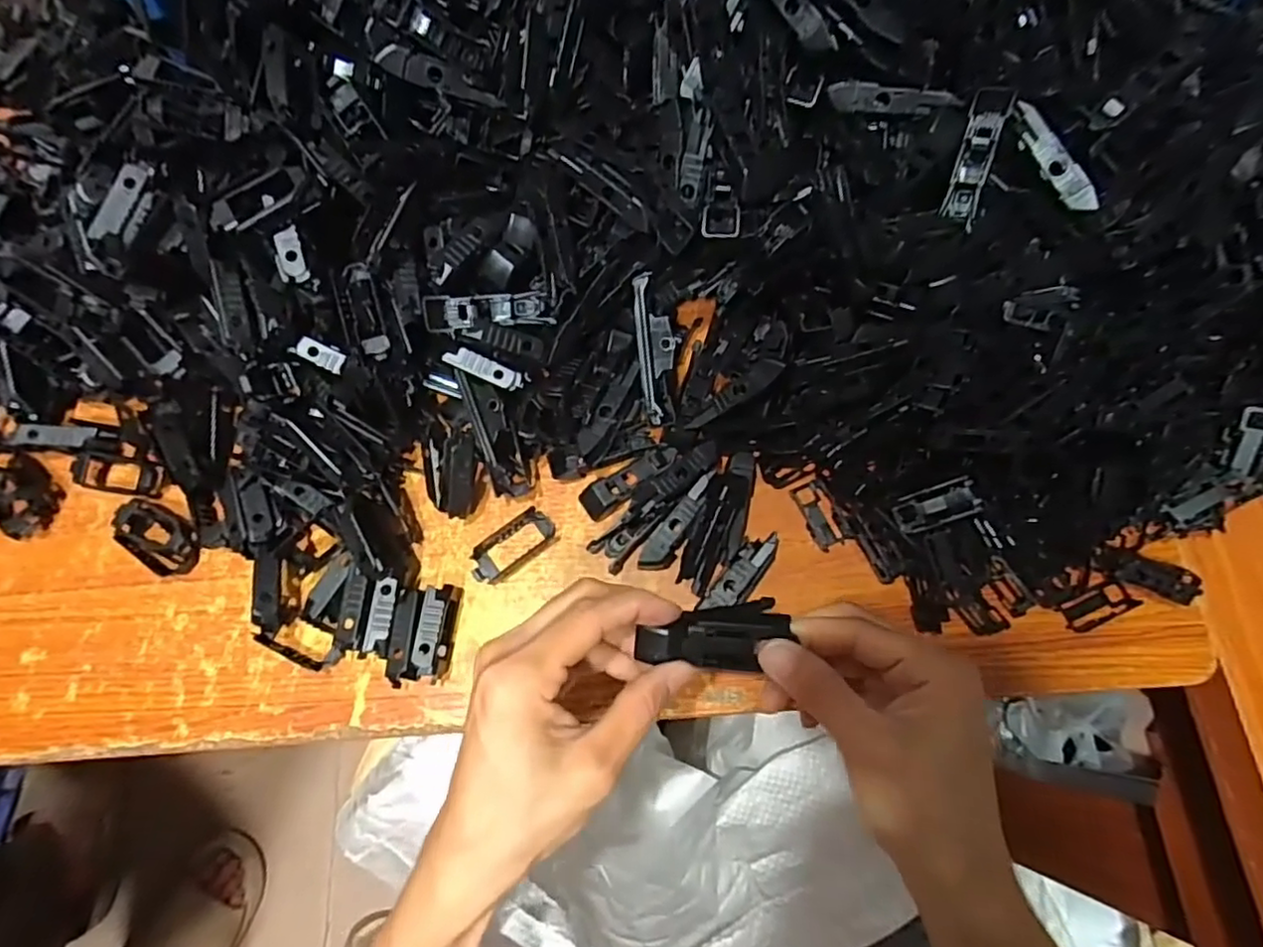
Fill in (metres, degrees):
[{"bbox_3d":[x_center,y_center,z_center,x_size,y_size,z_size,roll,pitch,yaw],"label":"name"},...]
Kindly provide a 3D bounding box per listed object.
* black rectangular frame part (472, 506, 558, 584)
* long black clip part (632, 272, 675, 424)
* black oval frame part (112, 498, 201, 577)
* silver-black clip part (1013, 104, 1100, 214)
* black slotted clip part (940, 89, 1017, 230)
[{"bbox_3d":[-0.069,0.041,0.362,0.052,0.007,0.023,-38,76,-11],"label":"black rectangular frame part"},{"bbox_3d":[0.013,-0.070,0.351,0.019,0.010,0.080,-5,99,-1],"label":"long black clip part"},{"bbox_3d":[-0.273,0.036,0.362,0.053,0.014,0.032,30,75,10],"label":"black oval frame part"},{"bbox_3d":[0.212,-0.158,0.317,0.010,0.014,0.062,-38,92,-9],"label":"silver-black clip part"},{"bbox_3d":[0.178,-0.164,0.328,0.016,0.015,0.067,13,103,5],"label":"black slotted clip part"}]

